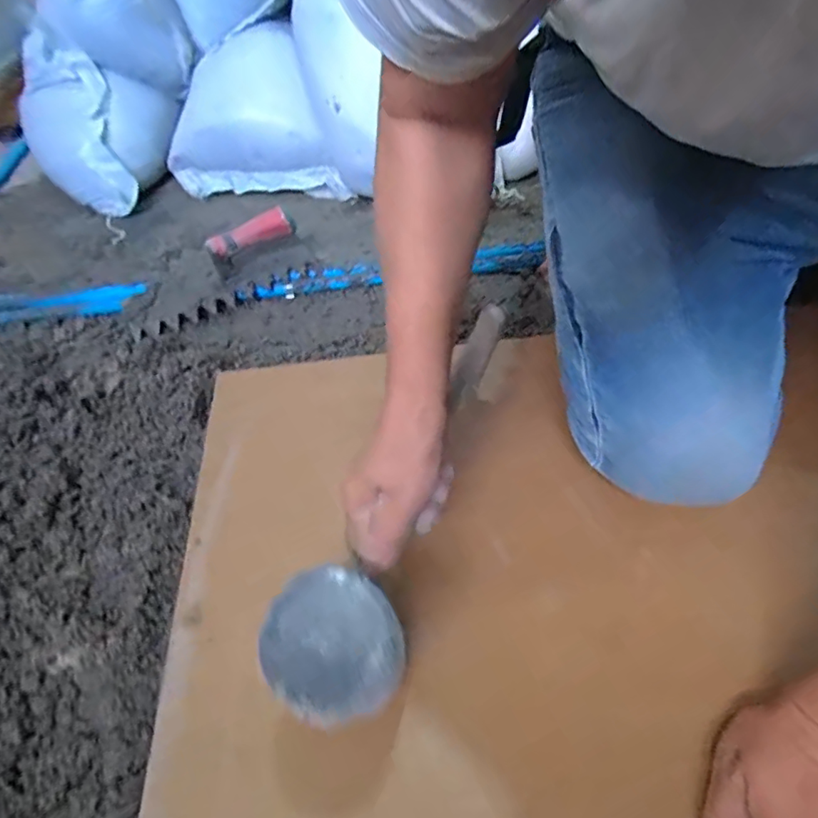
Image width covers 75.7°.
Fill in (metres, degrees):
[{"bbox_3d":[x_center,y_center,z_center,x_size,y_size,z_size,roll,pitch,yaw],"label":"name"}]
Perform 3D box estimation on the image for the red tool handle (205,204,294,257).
[{"bbox_3d":[-0.221,-0.246,0.734,0.118,0.034,0.025,-23,53,-13],"label":"red tool handle"}]

